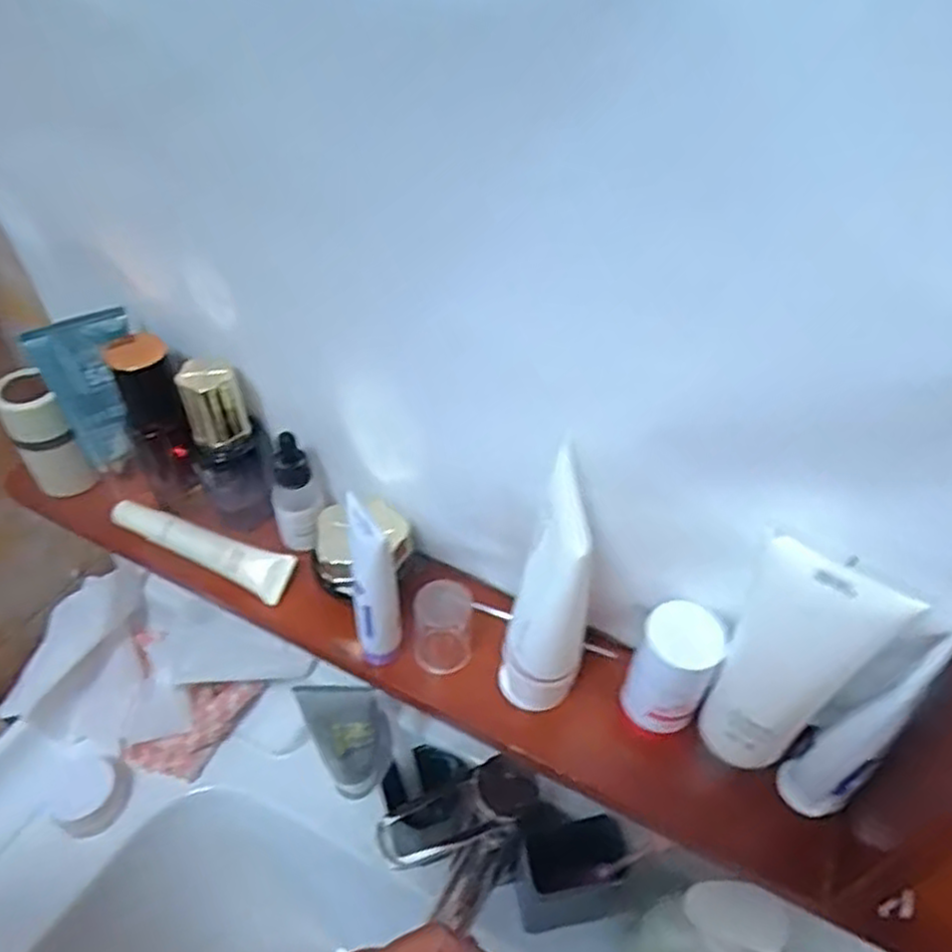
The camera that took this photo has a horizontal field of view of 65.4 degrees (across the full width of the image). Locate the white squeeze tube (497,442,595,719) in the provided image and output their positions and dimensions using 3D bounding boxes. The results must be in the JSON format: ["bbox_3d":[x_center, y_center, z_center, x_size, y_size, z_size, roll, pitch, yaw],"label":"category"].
[{"bbox_3d":[0.036,0.057,0.347,0.035,0.141,0.040,13,46,9],"label":"white squeeze tube"}]

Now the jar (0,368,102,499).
[{"bbox_3d":[-0.266,-0.025,0.454,0.032,0.078,0.033,-29,54,-28],"label":"jar"}]

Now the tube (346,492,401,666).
[{"bbox_3d":[-0.050,0.056,0.367,0.020,0.109,0.027,-8,47,-11],"label":"tube"}]

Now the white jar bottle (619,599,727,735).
[{"bbox_3d":[0.094,0.092,0.355,0.034,0.070,0.031,2,46,-2],"label":"white jar bottle"}]

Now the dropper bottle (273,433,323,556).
[{"bbox_3d":[-0.104,0.011,0.427,0.027,0.075,0.023,-12,48,-15],"label":"dropper bottle"}]

